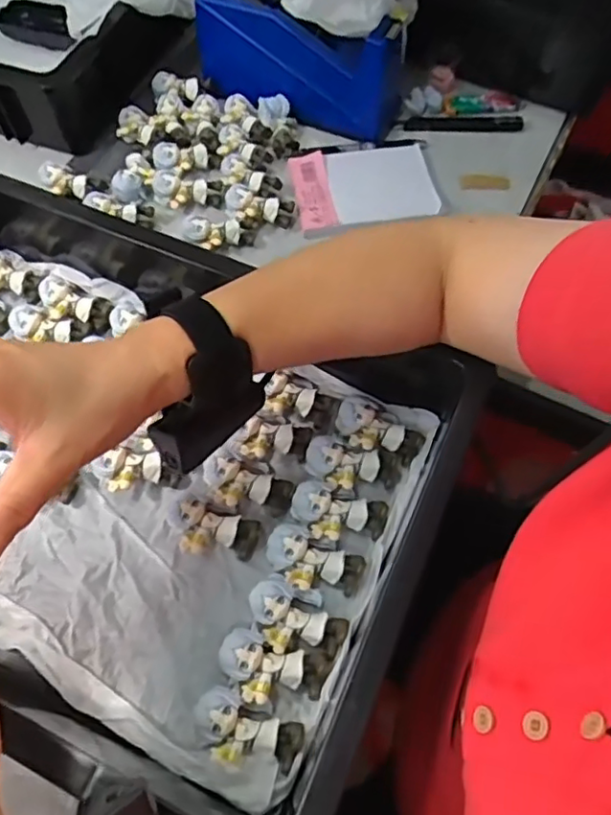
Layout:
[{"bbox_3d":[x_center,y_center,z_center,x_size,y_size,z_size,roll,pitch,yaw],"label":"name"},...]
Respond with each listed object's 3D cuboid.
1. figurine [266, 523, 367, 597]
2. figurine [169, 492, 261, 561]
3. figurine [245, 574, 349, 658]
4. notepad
[{"bbox_3d":[0.005,0.097,0.381,0.060,0.020,0.036,24,63,12],"label":"figurine"},{"bbox_3d":[-0.062,0.079,0.401,0.062,0.021,0.037,14,62,6],"label":"figurine"},{"bbox_3d":[-0.005,0.127,0.364,0.060,0.021,0.039,20,62,9],"label":"figurine"},{"bbox_3d":[0.051,-0.195,0.533,0.120,0.013,0.076,-10,74,1],"label":"notepad"}]

